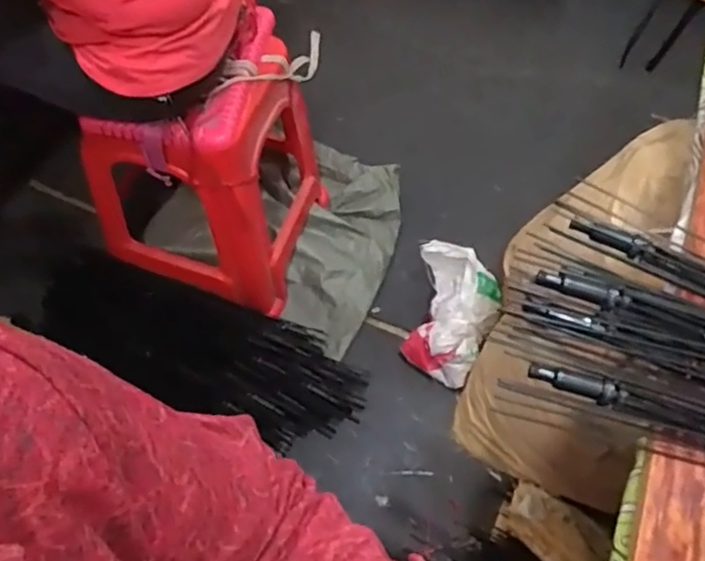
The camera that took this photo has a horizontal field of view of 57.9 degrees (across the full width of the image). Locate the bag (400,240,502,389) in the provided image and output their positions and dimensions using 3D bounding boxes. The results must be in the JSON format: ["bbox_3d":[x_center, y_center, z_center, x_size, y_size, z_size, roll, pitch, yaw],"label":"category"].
[{"bbox_3d":[0.207,0.069,1.327,0.174,0.102,0.272,12,61,5],"label":"bag"}]

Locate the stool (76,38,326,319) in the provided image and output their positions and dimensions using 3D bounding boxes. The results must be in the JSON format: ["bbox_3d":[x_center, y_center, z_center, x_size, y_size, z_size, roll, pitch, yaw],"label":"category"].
[{"bbox_3d":[-0.271,-0.206,1.250,0.327,0.471,0.351,20,62,9],"label":"stool"}]

